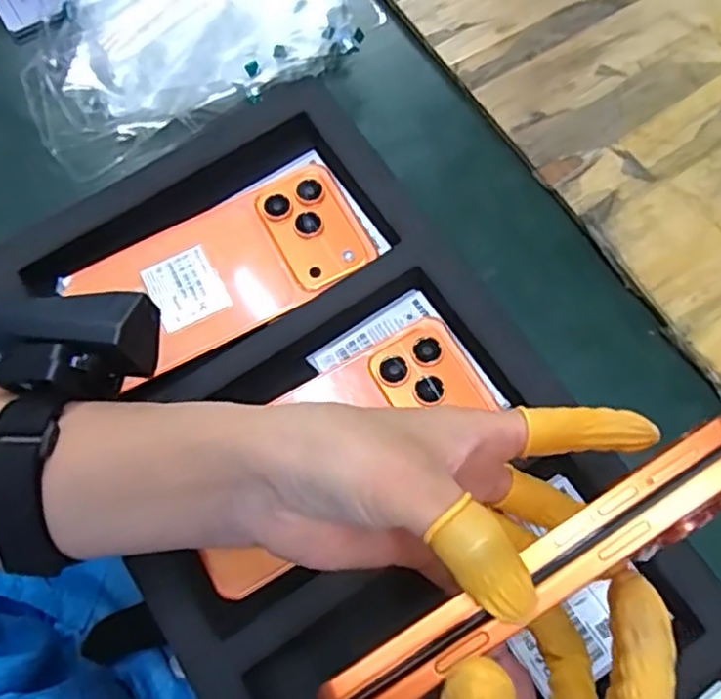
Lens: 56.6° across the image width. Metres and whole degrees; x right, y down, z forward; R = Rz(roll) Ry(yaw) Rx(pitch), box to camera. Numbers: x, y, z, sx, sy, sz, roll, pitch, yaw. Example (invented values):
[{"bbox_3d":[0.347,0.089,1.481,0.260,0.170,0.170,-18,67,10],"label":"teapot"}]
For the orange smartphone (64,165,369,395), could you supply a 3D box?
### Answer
[{"bbox_3d":[-0.072,-0.044,0.365,0.153,0.013,0.076,-27,73,-10],"label":"orange smartphone"}]

